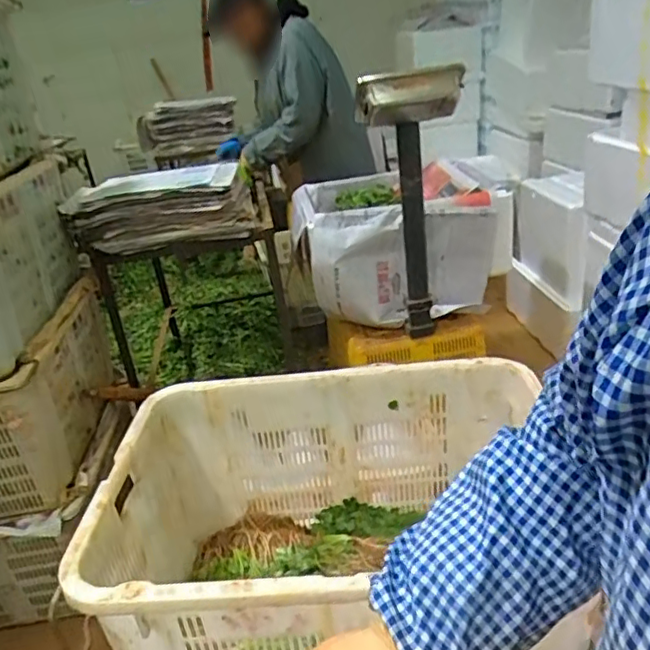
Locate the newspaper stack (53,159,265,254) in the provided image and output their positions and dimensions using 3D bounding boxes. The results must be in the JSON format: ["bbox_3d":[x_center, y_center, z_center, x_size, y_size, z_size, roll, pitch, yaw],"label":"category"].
[{"bbox_3d":[-0.481,-0.363,1.766,0.514,0.178,0.358,-12,26,-10],"label":"newspaper stack"}]

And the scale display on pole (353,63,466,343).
[{"bbox_3d":[0.245,-0.300,1.610,0.256,0.727,0.143,-3,26,8],"label":"scale display on pole"}]

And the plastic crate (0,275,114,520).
[{"bbox_3d":[-0.831,0.194,1.466,0.446,0.352,0.499,-8,26,-1],"label":"plastic crate"}]

